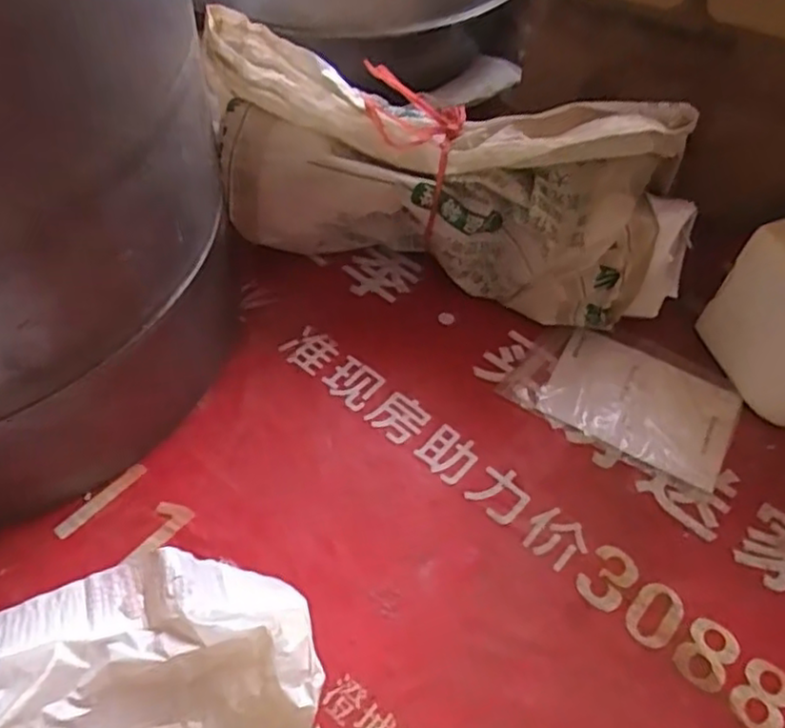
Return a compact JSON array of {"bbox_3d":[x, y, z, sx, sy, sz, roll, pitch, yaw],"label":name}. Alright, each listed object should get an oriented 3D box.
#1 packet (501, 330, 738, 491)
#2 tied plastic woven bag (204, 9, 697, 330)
[{"bbox_3d":[0.248,0.032,0.748,0.229,0.013,0.148,22,58,13],"label":"packet"},{"bbox_3d":[0.056,-0.171,0.728,0.514,0.249,0.137,10,56,6],"label":"tied plastic woven bag"}]

